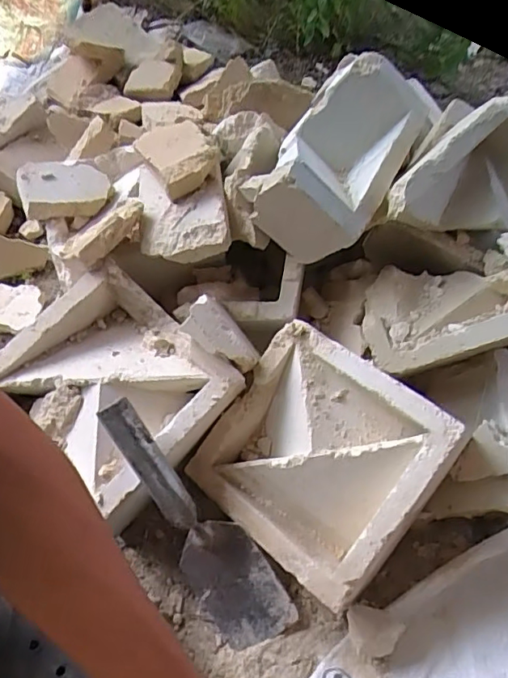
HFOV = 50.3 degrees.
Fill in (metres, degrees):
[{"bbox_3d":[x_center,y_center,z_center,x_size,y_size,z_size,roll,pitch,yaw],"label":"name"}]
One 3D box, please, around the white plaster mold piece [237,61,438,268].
[{"bbox_3d":[0.101,-0.205,0.602,0.127,0.107,0.225,26,64,12],"label":"white plaster mold piece"}]

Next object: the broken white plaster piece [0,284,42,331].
[{"bbox_3d":[-0.300,-0.042,0.661,0.079,0.015,0.068,4,61,1],"label":"broken white plaster piece"}]

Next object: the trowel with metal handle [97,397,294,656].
[{"bbox_3d":[-0.058,0.170,0.498,0.070,0.044,0.263,-36,104,-18],"label":"trowel with metal handle"}]

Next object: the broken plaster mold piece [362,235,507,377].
[{"bbox_3d":[0.218,-0.030,0.578,0.232,0.086,0.123,-21,63,20],"label":"broken plaster mold piece"}]

